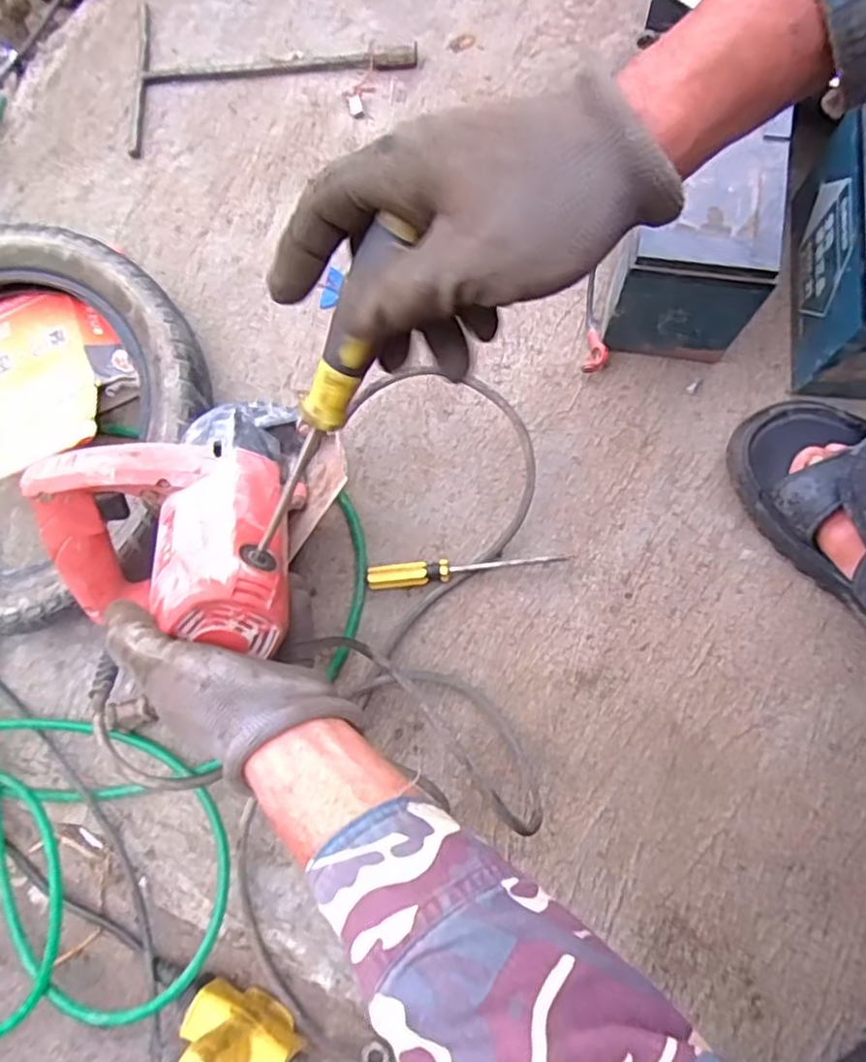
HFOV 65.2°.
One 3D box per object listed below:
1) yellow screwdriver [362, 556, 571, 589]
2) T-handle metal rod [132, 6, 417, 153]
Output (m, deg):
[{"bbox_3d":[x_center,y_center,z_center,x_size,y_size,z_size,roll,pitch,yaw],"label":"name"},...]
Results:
[{"bbox_3d":[0.028,0.029,0.547,0.161,0.019,0.020,-4,71,-3],"label":"yellow screwdriver"},{"bbox_3d":[-0.159,-0.457,0.670,0.284,0.012,0.162,-1,78,5],"label":"T-handle metal rod"}]

